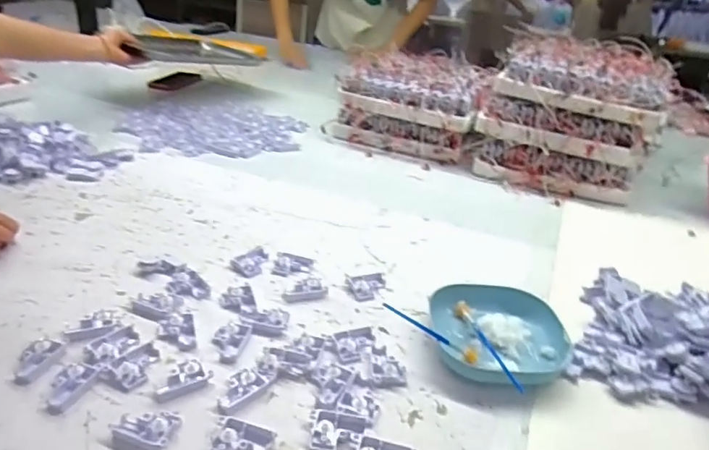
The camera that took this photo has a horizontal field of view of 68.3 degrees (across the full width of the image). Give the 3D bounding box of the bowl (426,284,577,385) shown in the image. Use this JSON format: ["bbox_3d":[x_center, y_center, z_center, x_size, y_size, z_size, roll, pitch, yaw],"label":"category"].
[{"bbox_3d":[0.155,0.116,0.570,0.135,0.030,0.136,3,30,-2],"label":"bowl"}]

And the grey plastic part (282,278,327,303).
[{"bbox_3d":[-0.059,0.077,0.624,0.054,0.011,0.028,-6,31,-17],"label":"grey plastic part"}]

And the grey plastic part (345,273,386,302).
[{"bbox_3d":[0.019,0.075,0.642,0.052,0.014,0.040,-9,32,-22],"label":"grey plastic part"}]

